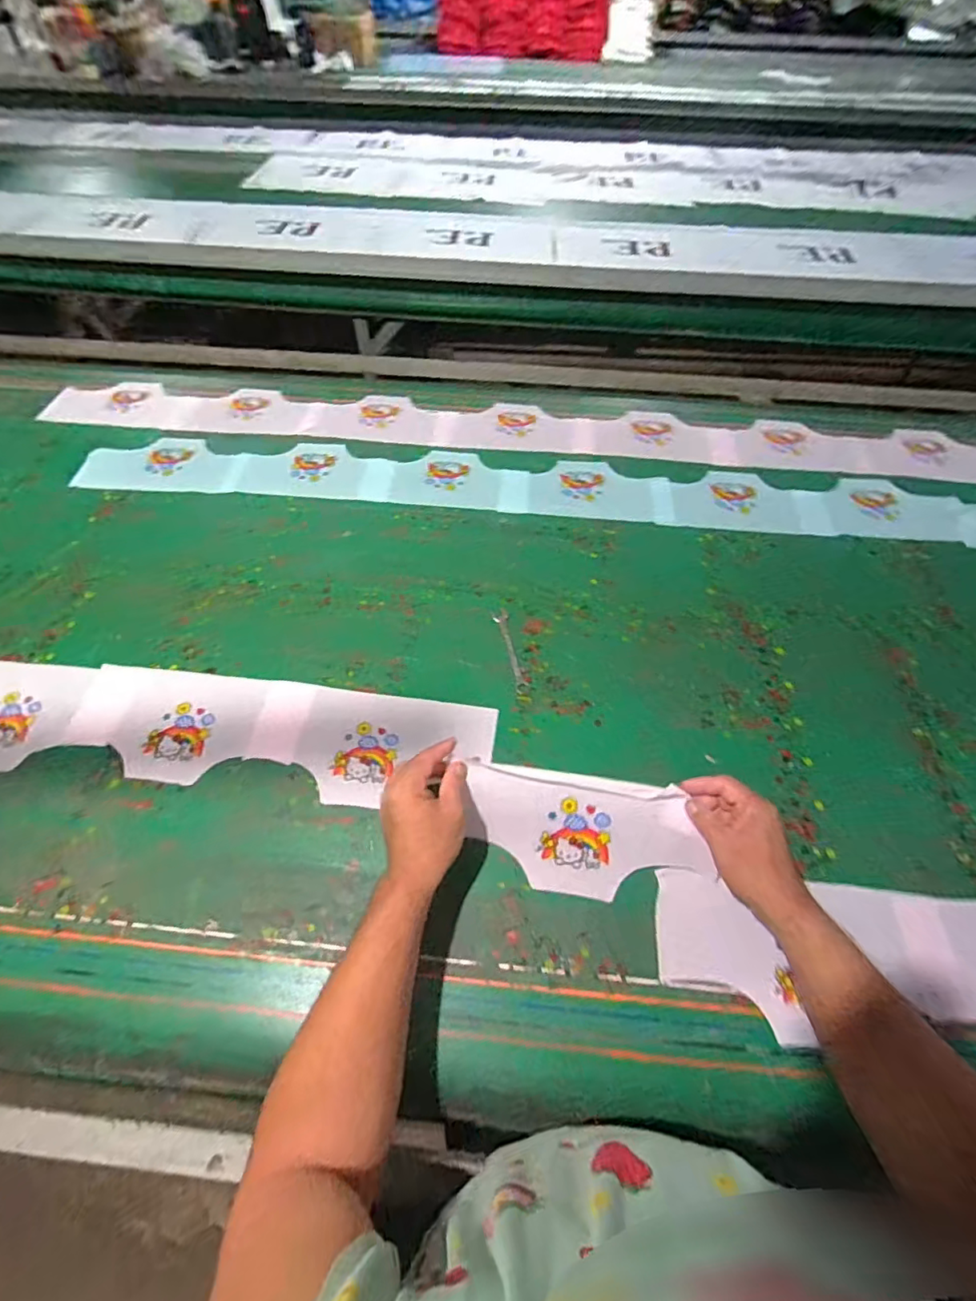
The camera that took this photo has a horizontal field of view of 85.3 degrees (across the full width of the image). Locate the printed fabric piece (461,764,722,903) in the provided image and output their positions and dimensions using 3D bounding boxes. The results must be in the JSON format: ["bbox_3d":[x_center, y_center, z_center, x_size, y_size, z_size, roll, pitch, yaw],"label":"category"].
[{"bbox_3d":[0.105,0.205,0.600,0.251,0.020,0.145,8,93,5],"label":"printed fabric piece"}]

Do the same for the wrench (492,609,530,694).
[{"bbox_3d":[0.034,0.000,0.766,0.022,0.004,0.142,-10,59,-8],"label":"wrench"}]

